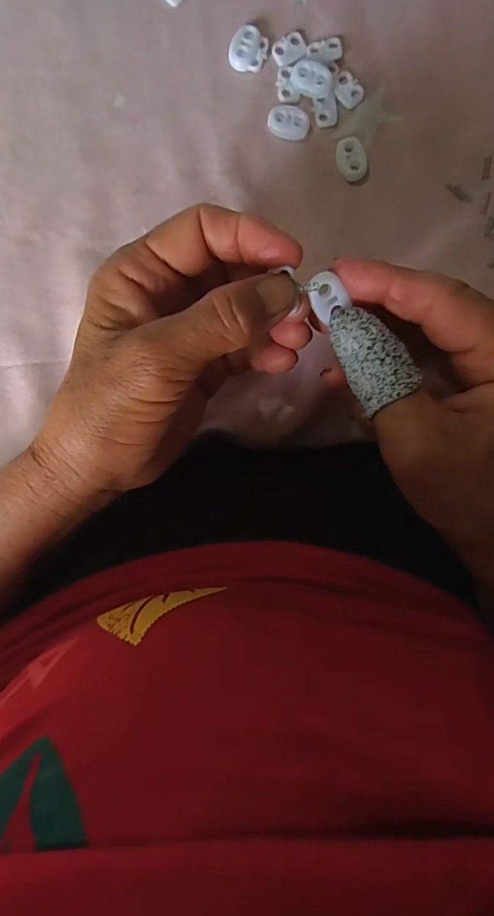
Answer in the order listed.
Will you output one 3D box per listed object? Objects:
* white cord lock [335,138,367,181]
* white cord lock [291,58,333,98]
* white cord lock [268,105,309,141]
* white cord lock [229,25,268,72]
[{"bbox_3d":[0.057,-0.162,0.255,0.015,0.005,0.022,-24,93,0],"label":"white cord lock"},{"bbox_3d":[0.035,-0.203,0.250,0.022,0.008,0.015,23,92,-2],"label":"white cord lock"},{"bbox_3d":[0.022,-0.181,0.253,0.022,0.005,0.014,9,93,-1],"label":"white cord lock"},{"bbox_3d":[0.001,-0.218,0.251,0.019,0.005,0.021,15,92,-1],"label":"white cord lock"}]

